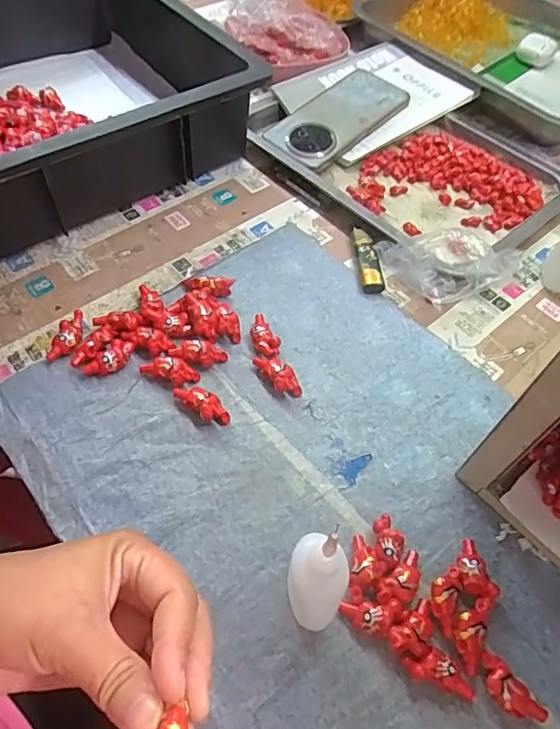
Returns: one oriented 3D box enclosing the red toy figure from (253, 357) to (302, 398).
[{"bbox_3d":[-0.002,0.007,0.380,0.018,0.015,0.042,-30,62,-21],"label":"red toy figure"}]

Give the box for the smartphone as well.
[{"bbox_3d":[0.062,-0.267,0.551,0.156,0.013,0.080,-41,69,-19],"label":"smartphone"}]

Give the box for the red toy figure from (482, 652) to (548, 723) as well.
[{"bbox_3d":[0.123,0.176,0.275,0.018,0.013,0.037,-33,64,-22],"label":"red toy figure"}]

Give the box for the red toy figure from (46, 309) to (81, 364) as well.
[{"bbox_3d":[-0.160,-0.021,0.390,0.017,0.015,0.043,16,57,8],"label":"red toy figure"}]

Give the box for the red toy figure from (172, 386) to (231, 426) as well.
[{"bbox_3d":[-0.055,0.028,0.363,0.041,0.016,0.017,36,62,20],"label":"red toy figure"}]

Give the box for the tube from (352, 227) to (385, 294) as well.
[{"bbox_3d":[0.078,-0.092,0.454,0.019,0.015,0.067,-2,56,-5],"label":"tube"}]

